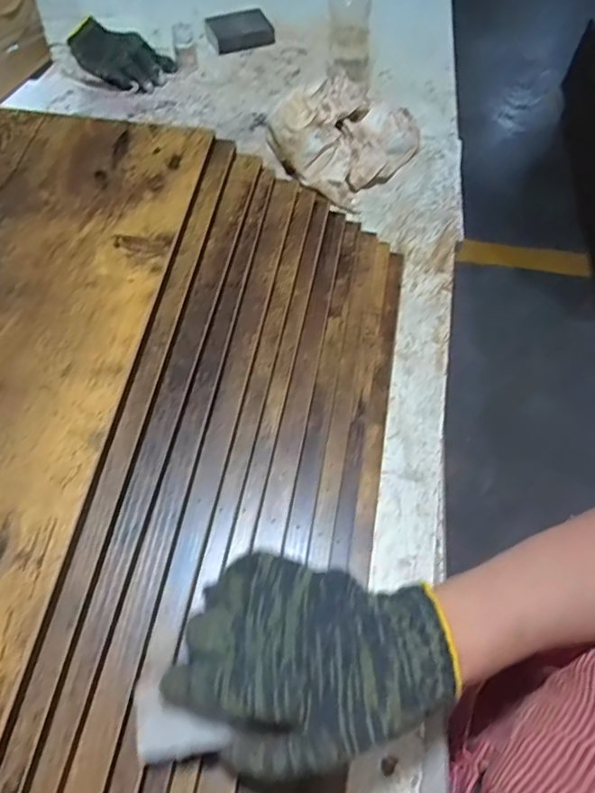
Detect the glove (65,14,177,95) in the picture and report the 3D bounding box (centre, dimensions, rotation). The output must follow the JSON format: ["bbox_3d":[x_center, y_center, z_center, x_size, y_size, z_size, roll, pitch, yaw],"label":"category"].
[{"bbox_3d":[-0.281,-0.523,0.820,0.183,0.026,0.093,31,62,15],"label":"glove"}]

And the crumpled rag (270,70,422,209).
[{"bbox_3d":[0.057,-0.340,0.689,0.161,0.055,0.184,38,64,18],"label":"crumpled rag"}]

